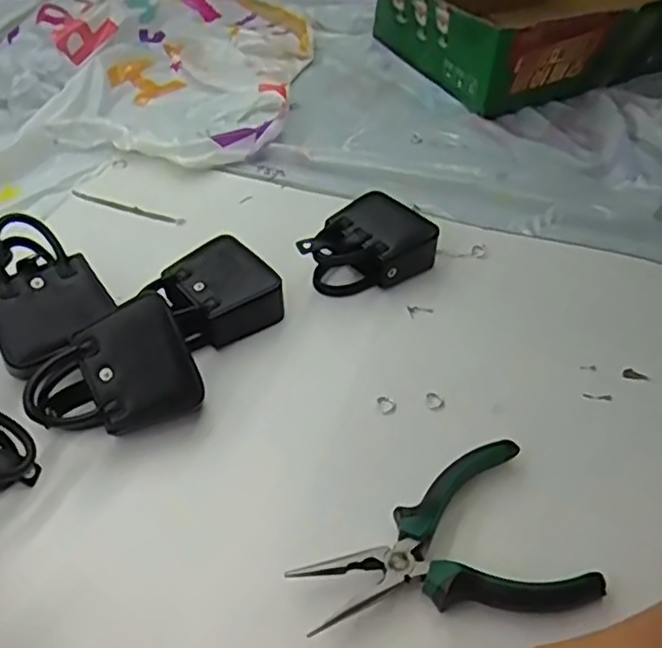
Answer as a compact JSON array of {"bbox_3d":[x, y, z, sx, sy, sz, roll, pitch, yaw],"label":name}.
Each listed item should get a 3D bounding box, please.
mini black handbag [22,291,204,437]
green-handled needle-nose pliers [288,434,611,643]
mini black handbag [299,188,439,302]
[{"bbox_3d":[-0.134,0.031,0.413,0.097,0.043,0.079,-19,89,-11],"label":"mini black handbag"},{"bbox_3d":[0.057,0.122,0.358,0.147,0.027,0.094,-12,47,-15],"label":"green-handled needle-nose pliers"},{"bbox_3d":[0.028,-0.058,0.523,0.101,0.037,0.074,-34,56,-31],"label":"mini black handbag"}]

